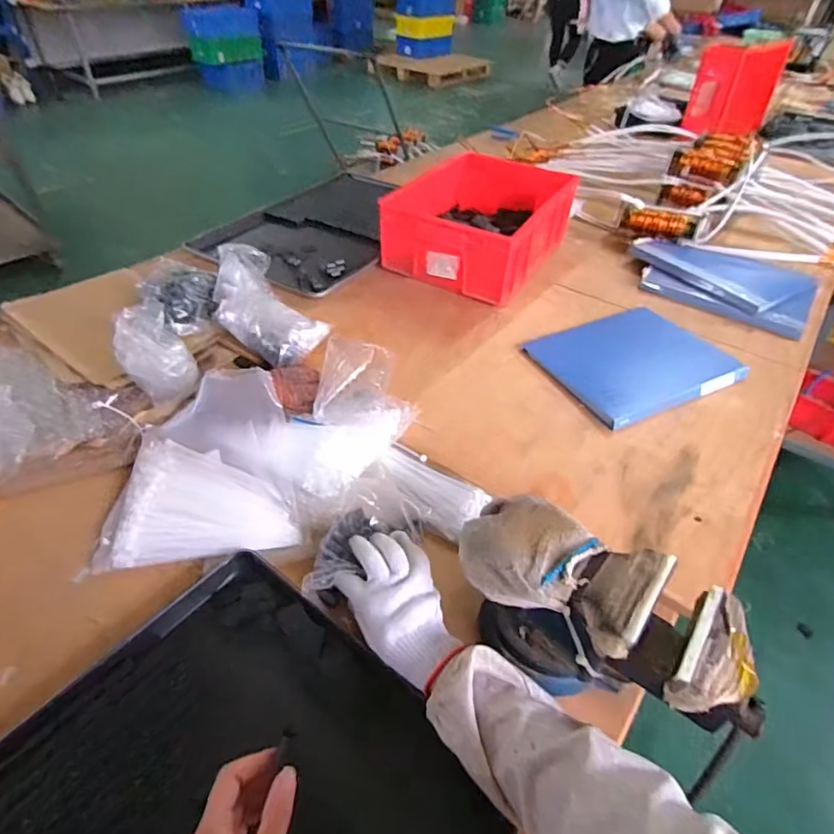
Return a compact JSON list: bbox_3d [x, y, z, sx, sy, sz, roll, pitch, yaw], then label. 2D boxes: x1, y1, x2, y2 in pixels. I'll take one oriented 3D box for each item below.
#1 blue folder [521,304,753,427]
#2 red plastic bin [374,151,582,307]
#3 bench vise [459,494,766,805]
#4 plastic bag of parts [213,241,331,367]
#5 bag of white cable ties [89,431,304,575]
[{"bbox_3d":[0.386,-0.105,0.930,0.339,0.030,0.257,-19,48,-22],"label":"blue folder"},{"bbox_3d":[0.149,-0.432,1.159,0.281,0.142,0.402,23,47,20],"label":"red plastic bin"},{"bbox_3d":[0.169,0.194,0.503,0.280,0.142,0.123,30,50,25],"label":"bench vise"},{"bbox_3d":[-0.280,-0.196,0.927,0.147,0.090,0.300,-22,49,-24],"label":"plastic bag of parts"},{"bbox_3d":[-0.269,0.105,0.678,0.231,0.035,0.181,-1,44,-4],"label":"bag of white cable ties"}]

